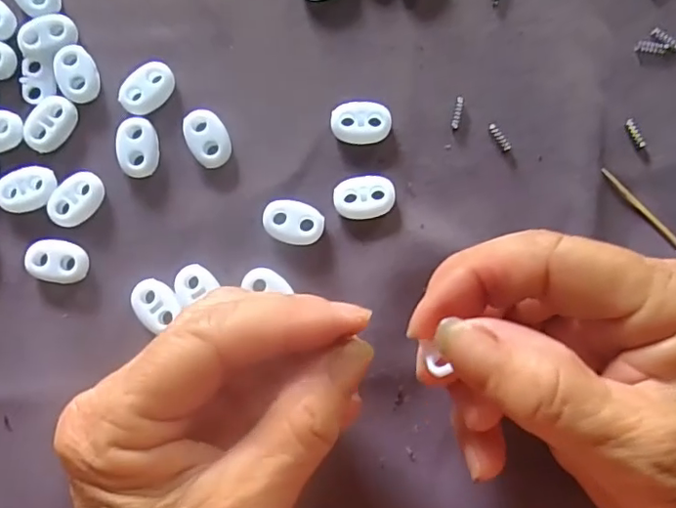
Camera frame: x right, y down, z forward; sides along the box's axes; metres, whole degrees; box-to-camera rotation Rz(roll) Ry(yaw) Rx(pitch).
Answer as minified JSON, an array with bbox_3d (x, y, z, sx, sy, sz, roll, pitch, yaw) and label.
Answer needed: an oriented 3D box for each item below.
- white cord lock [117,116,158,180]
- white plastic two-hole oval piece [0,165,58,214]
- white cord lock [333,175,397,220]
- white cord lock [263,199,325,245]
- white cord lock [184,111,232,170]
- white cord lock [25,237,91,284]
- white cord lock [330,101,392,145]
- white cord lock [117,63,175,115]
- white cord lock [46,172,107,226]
[{"bbox_3d":[-0.076,-0.041,0.217,0.015,0.007,0.023,-6,83,0],"label":"white cord lock"},{"bbox_3d":[-0.118,-0.025,0.214,0.022,0.004,0.017,-12,83,-1],"label":"white plastic two-hole oval piece"},{"bbox_3d":[0.010,-0.021,0.212,0.023,0.006,0.016,-7,83,-1],"label":"white cord lock"},{"bbox_3d":[-0.017,-0.012,0.212,0.022,0.005,0.015,16,84,2],"label":"white cord lock"},{"bbox_3d":[-0.049,-0.044,0.216,0.015,0.006,0.022,-29,84,-3],"label":"white cord lock"},{"bbox_3d":[-0.105,0.003,0.213,0.022,0.006,0.016,11,83,2],"label":"white cord lock"},{"bbox_3d":[0.009,-0.050,0.216,0.022,0.006,0.015,-2,83,0],"label":"white cord lock"},{"bbox_3d":[-0.073,-0.064,0.219,0.022,0.006,0.014,-37,84,-4],"label":"white cord lock"},{"bbox_3d":[-0.099,-0.021,0.215,0.015,0.006,0.022,35,85,4],"label":"white cord lock"}]

